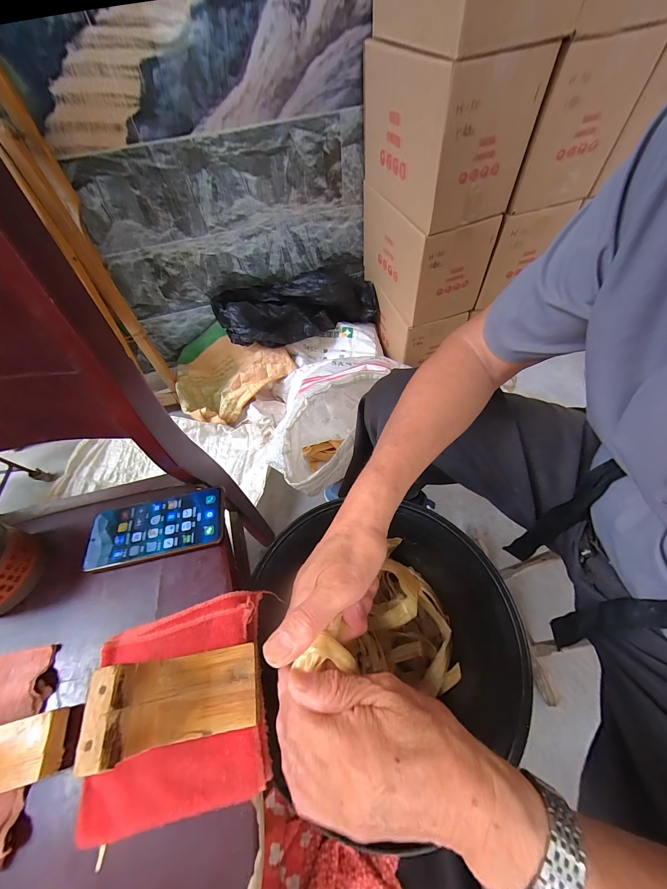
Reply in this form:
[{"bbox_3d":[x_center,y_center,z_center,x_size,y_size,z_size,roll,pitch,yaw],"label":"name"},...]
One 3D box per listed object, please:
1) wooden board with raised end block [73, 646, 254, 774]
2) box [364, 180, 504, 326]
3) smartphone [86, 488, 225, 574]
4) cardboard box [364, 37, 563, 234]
[{"bbox_3d":[-0.125,0.207,0.245,0.106,0.066,0.059,-10,56,-2],"label":"wooden board with raised end block"},{"bbox_3d":[0.253,-0.587,0.903,0.204,0.234,0.394,-18,57,-7],"label":"box"},{"bbox_3d":[-0.220,0.103,0.376,0.162,0.008,0.077,-13,57,-4],"label":"smartphone"},{"bbox_3d":[0.235,-0.735,0.708,0.215,0.243,0.433,-22,58,-10],"label":"cardboard box"}]

